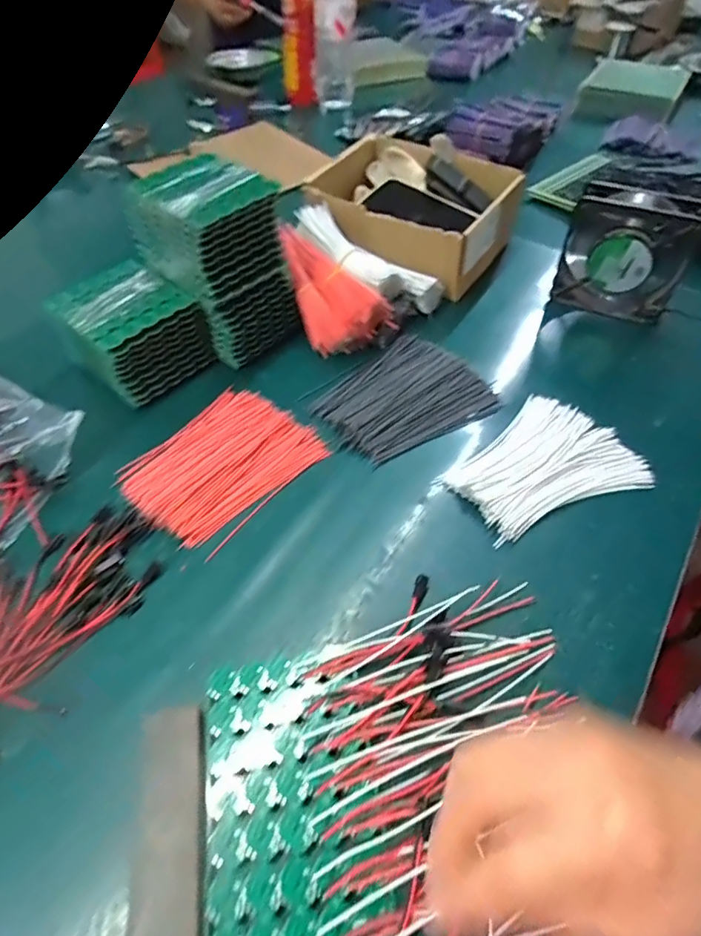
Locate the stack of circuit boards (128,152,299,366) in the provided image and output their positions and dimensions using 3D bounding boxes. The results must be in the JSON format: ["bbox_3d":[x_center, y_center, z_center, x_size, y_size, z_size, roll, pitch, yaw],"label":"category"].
[{"bbox_3d":[-0.128,-0.197,0.519,0.107,0.153,0.105,-37,61,-27],"label":"stack of circuit boards"}]

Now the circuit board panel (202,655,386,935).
[{"bbox_3d":[-0.033,0.211,0.286,0.087,0.009,0.210,-9,51,-6],"label":"circuit board panel"}]

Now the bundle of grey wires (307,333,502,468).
[{"bbox_3d":[0.049,-0.071,0.515,0.152,0.012,0.121,-31,58,-23],"label":"bundle of grey wires"}]

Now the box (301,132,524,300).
[{"bbox_3d":[0.079,-0.310,0.654,0.216,0.091,0.191,25,55,18],"label":"box"}]

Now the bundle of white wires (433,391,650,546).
[{"bbox_3d":[0.161,-0.005,0.455,0.152,0.017,0.116,-23,55,-19],"label":"bundle of white wires"}]

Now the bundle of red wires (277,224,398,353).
[{"bbox_3d":[-0.029,-0.192,0.563,0.071,0.065,0.157,-29,72,-21],"label":"bundle of red wires"}]

